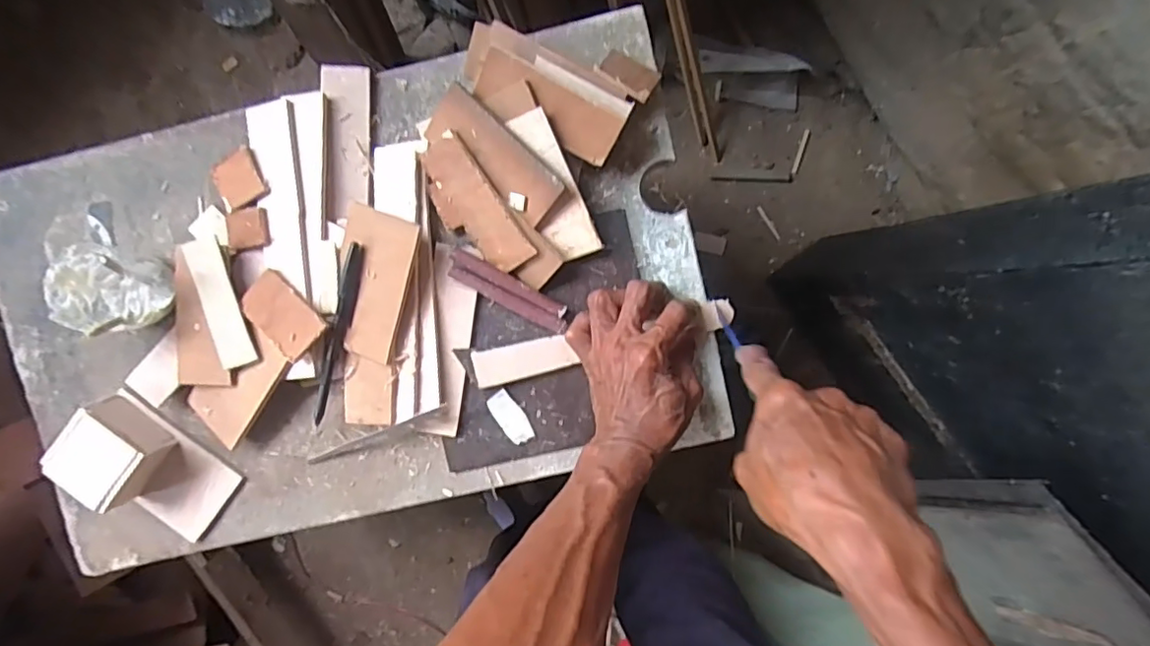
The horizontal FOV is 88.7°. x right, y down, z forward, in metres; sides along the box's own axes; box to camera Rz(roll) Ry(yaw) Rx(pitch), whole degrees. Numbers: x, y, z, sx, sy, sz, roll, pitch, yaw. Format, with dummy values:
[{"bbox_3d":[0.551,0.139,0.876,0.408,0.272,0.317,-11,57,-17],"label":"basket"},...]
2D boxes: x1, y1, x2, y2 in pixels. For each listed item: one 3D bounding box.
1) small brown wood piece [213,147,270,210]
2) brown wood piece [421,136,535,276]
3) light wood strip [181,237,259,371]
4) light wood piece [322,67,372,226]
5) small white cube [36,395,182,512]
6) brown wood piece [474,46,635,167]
[{"bbox_3d":[-0.269,-0.114,0.472,0.040,0.004,0.046,-32,81,7],"label":"small brown wood piece"},{"bbox_3d":[-0.080,-0.088,0.458,0.051,0.006,0.110,-31,95,31],"label":"brown wood piece"},{"bbox_3d":[-0.279,-0.016,0.464,0.027,0.007,0.103,-20,90,-15],"label":"light wood strip"},{"bbox_3d":[-0.181,-0.143,0.469,0.035,0.006,0.120,0,93,-15],"label":"light wood piece"},{"bbox_3d":[-0.379,0.107,0.482,0.071,0.047,0.068,36,96,-3],"label":"small white cube"},{"bbox_3d":[-0.018,-0.164,0.436,0.111,0.013,0.050,26,113,-2],"label":"brown wood piece"}]

